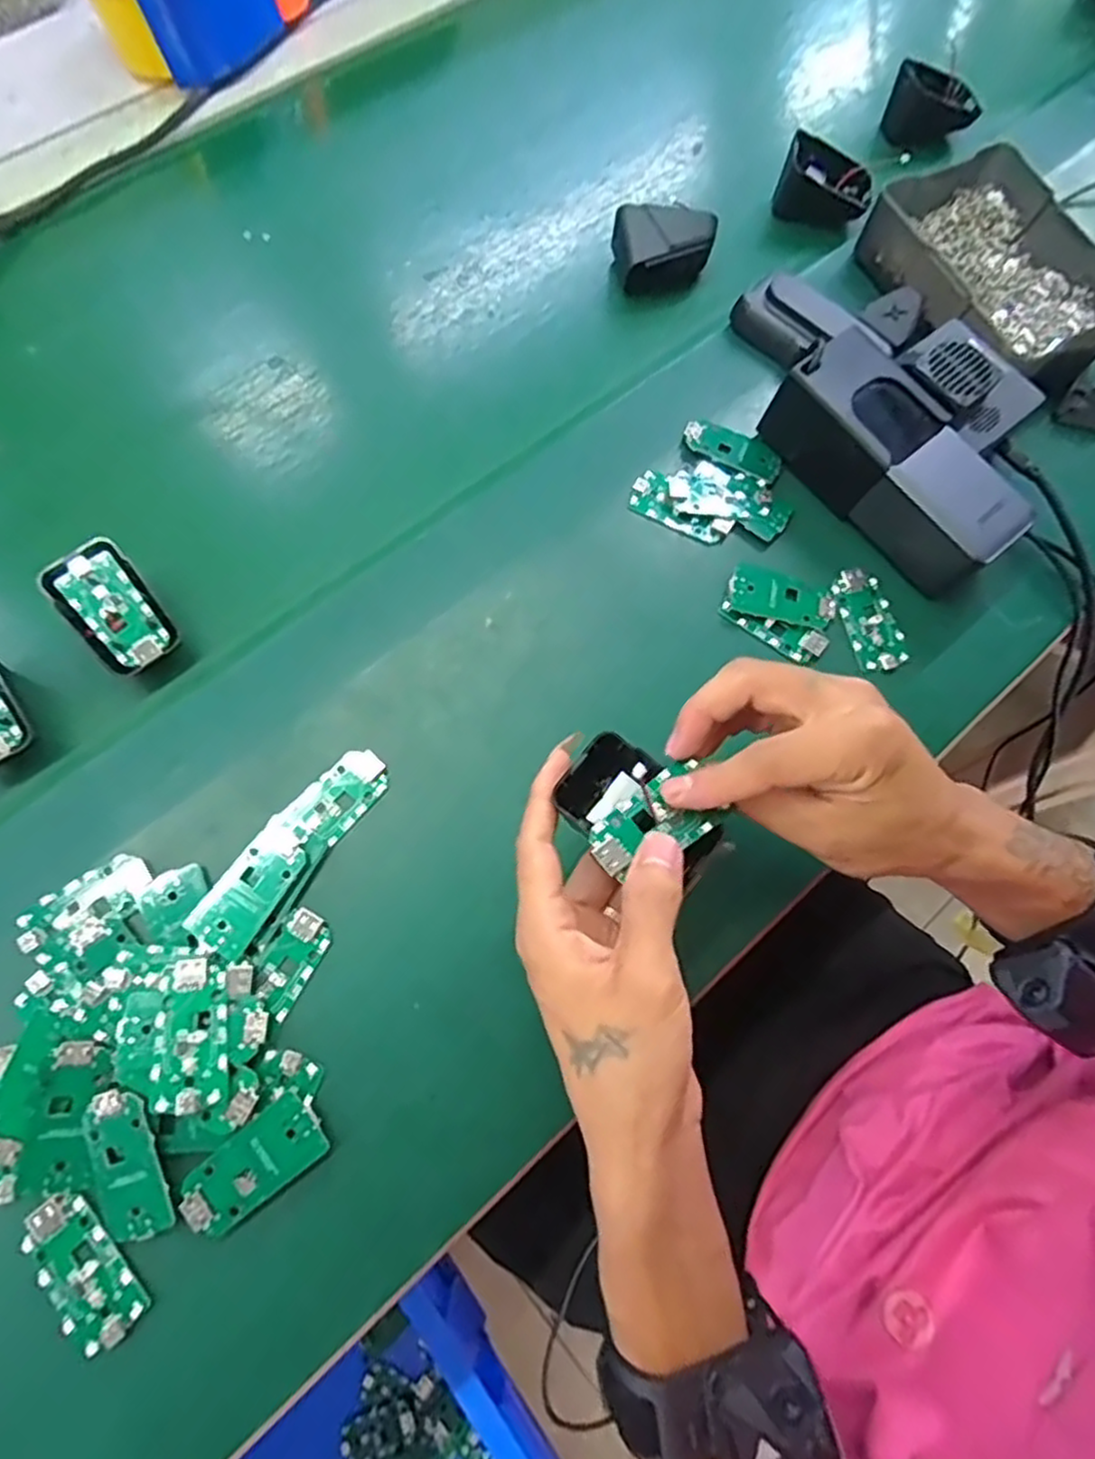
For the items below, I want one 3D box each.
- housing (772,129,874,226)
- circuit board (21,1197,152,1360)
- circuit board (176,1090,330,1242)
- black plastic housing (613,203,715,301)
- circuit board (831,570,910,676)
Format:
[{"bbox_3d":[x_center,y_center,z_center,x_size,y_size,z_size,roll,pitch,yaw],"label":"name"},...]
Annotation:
[{"bbox_3d":[0.204,-0.400,0.520,0.069,0.037,0.047,13,71,3],"label":"housing"},{"bbox_3d":[-0.202,0.234,0.306,0.030,0.005,0.063,-39,76,-14],"label":"circuit board"},{"bbox_3d":[-0.133,0.197,0.320,0.063,0.005,0.031,-37,76,-13],"label":"circuit board"},{"bbox_3d":[0.077,-0.325,0.485,0.065,0.046,0.039,9,71,2],"label":"black plastic housing"},{"bbox_3d":[0.191,-0.066,0.422,0.032,0.006,0.063,-17,72,-8],"label":"circuit board"}]

